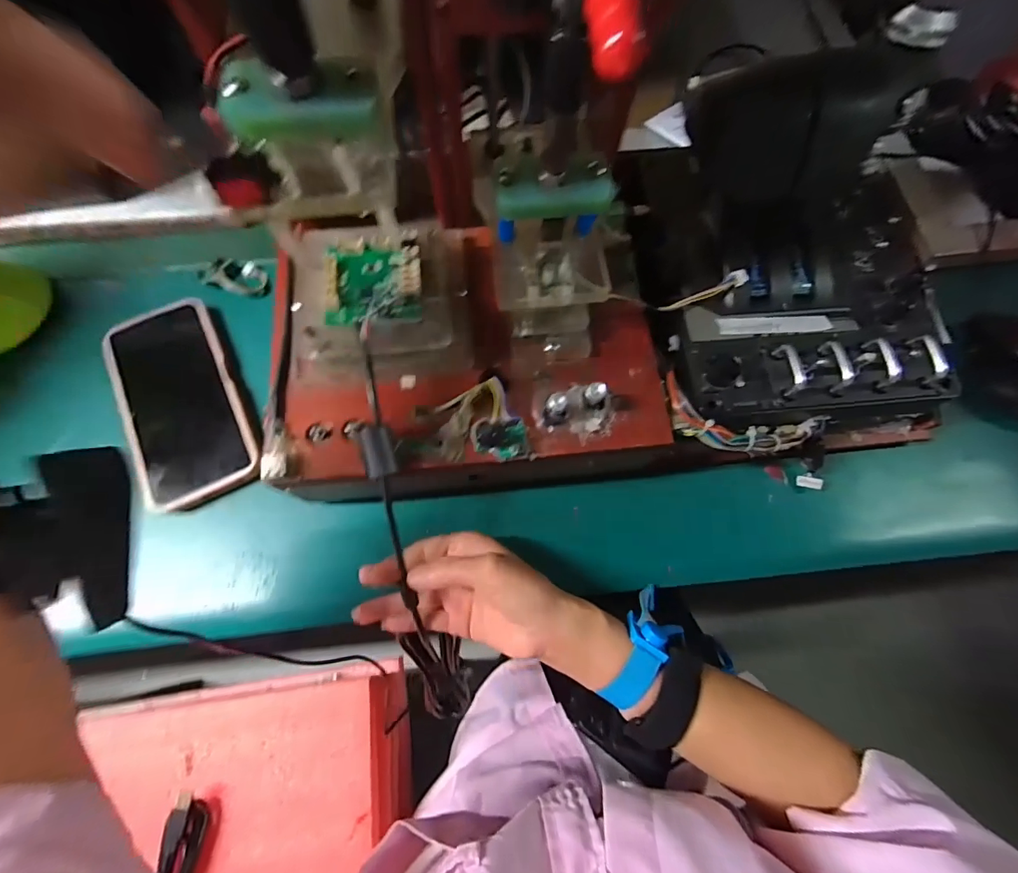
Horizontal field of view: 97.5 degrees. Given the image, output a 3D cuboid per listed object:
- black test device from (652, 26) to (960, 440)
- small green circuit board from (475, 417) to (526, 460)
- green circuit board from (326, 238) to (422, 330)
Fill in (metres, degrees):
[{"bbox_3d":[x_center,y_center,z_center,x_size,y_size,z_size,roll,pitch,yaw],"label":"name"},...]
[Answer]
[{"bbox_3d":[0.203,-0.117,0.298,0.211,0.115,0.225,-7,72,-3],"label":"black test device"},{"bbox_3d":[-0.004,0.002,0.271,0.031,0.005,0.023,-11,72,-4],"label":"small green circuit board"},{"bbox_3d":[-0.082,-0.094,0.274,0.056,0.011,0.057,-2,72,-2],"label":"green circuit board"}]

